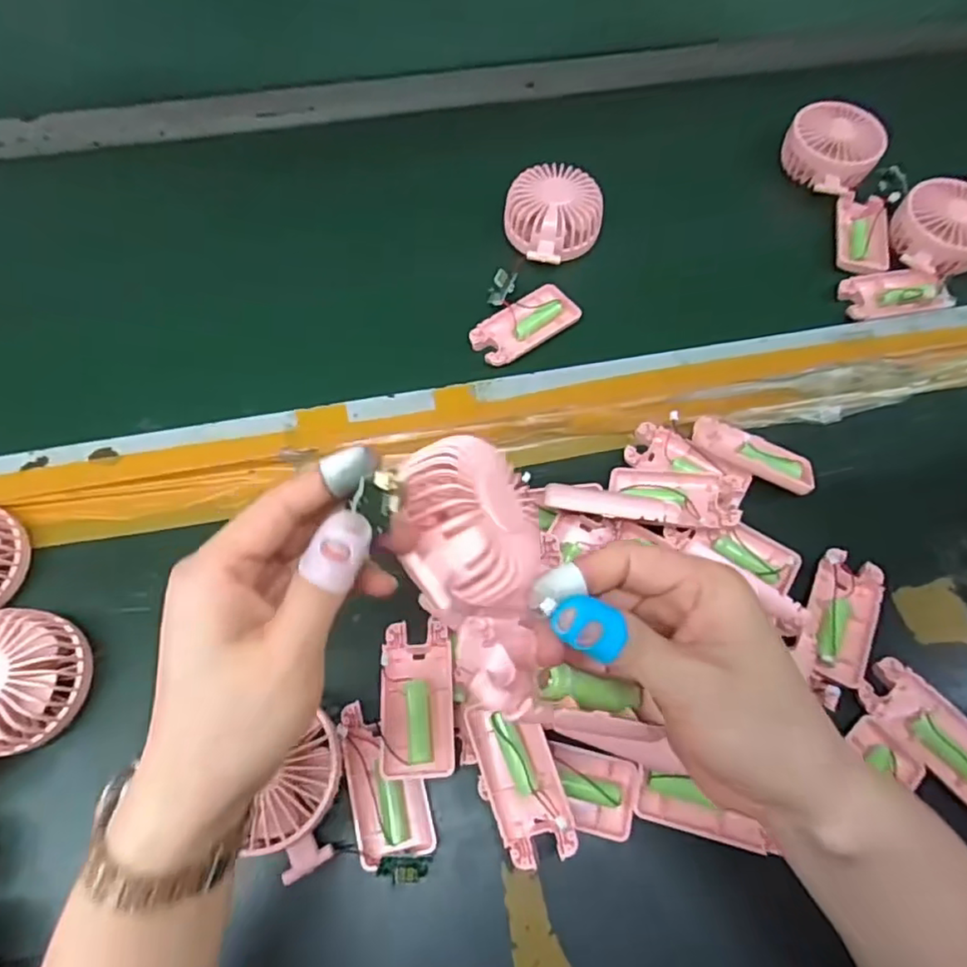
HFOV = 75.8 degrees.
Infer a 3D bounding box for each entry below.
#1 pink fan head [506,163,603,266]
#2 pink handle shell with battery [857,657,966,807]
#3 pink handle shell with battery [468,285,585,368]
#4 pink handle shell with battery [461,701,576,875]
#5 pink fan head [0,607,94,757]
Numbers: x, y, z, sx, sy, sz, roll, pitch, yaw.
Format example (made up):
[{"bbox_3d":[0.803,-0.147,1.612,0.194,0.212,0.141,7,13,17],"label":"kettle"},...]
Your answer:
[{"bbox_3d":[0.064,-0.243,0.566,0.086,0.036,0.094,0,66,-1],"label":"pink fan head"},{"bbox_3d":[0.296,0.161,0.404,0.045,0.023,0.096,-36,71,-16],"label":"pink handle shell with battery"},{"bbox_3d":[0.035,-0.137,0.527,0.093,0.009,0.047,-33,70,-15],"label":"pink handle shell with battery"},{"bbox_3d":[0.022,0.180,0.378,0.046,0.026,0.091,-14,67,-8],"label":"pink handle shell with battery"},{"bbox_3d":[-0.303,0.120,0.393,0.086,0.039,0.083,0,66,-1],"label":"pink fan head"}]

